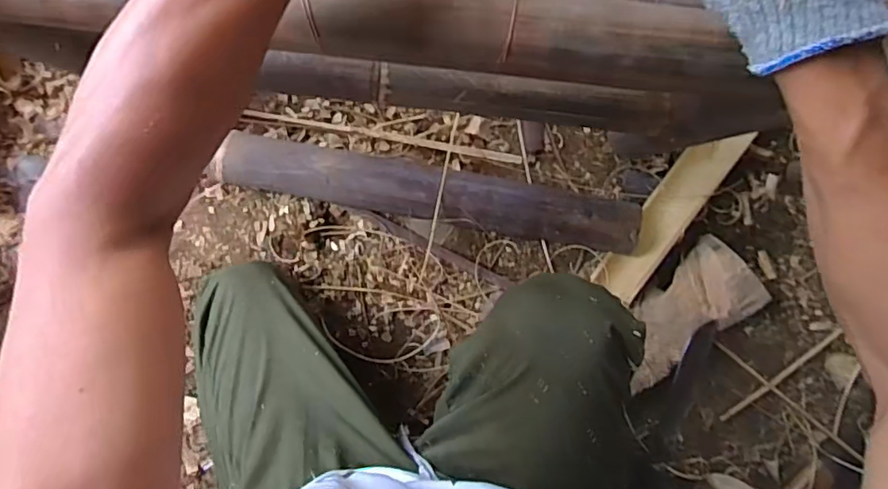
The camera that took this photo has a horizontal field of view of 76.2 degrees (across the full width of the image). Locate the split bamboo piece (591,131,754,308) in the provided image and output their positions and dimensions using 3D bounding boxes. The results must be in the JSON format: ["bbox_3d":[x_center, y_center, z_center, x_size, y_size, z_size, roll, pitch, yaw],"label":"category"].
[{"bbox_3d":[0.301,-0.043,0.754,0.058,0.034,0.261,37,95,-4],"label":"split bamboo piece"}]

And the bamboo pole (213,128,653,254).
[{"bbox_3d":[-0.020,-0.068,0.756,0.555,0.057,0.074,10,96,-1],"label":"bamboo pole"}]

